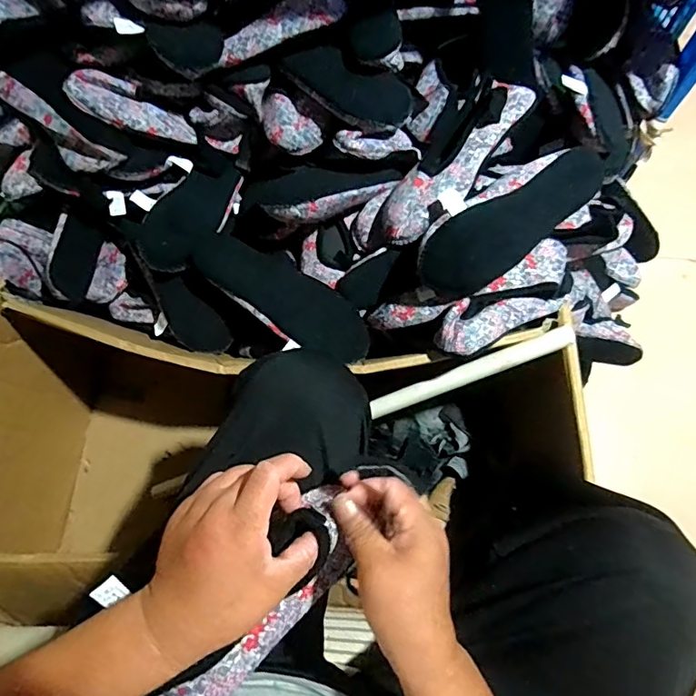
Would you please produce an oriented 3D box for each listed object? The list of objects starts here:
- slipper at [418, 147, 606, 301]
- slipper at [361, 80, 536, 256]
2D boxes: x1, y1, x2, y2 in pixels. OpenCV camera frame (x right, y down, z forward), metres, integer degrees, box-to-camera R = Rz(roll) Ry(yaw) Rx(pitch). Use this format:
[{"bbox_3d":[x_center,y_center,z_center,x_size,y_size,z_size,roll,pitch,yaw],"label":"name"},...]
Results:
[{"bbox_3d":[0.192,-0.157,0.622,0.252,0.060,0.097,-32,116,-1],"label":"slipper"},{"bbox_3d":[0.127,-0.231,0.643,0.092,0.076,0.267,37,90,10],"label":"slipper"}]

